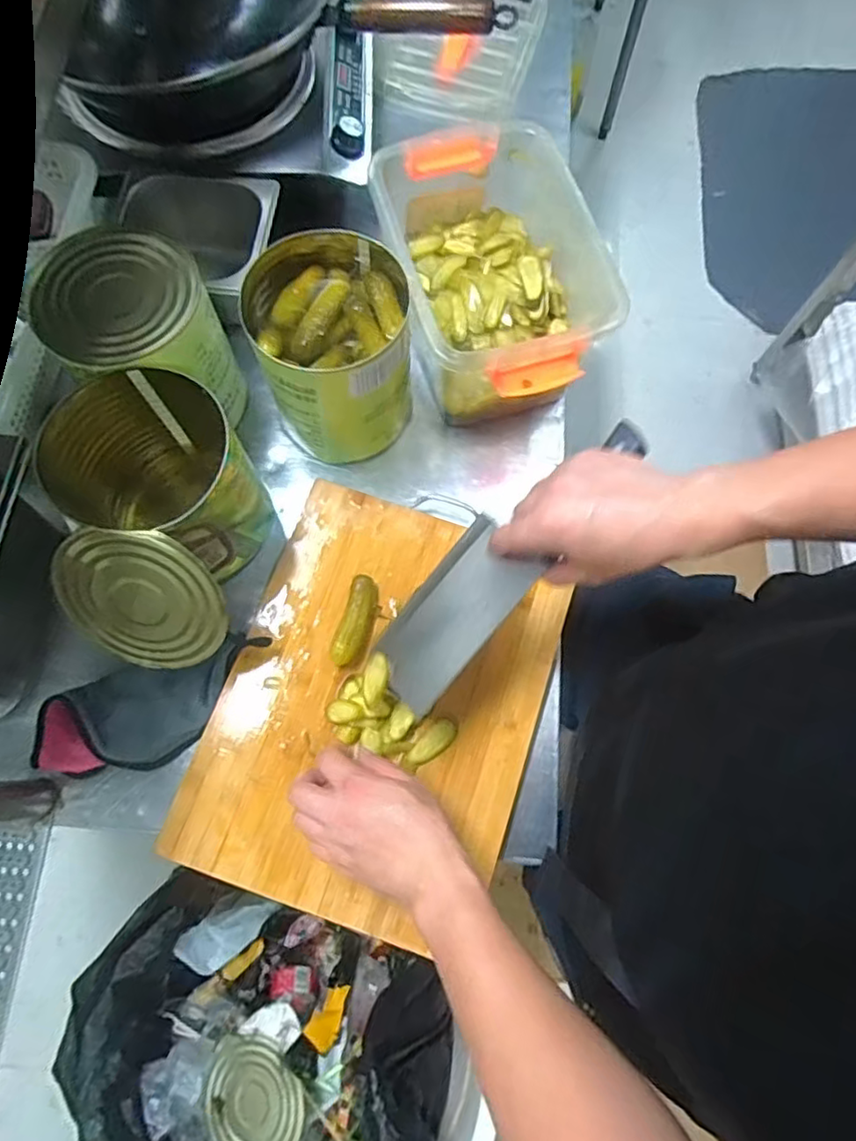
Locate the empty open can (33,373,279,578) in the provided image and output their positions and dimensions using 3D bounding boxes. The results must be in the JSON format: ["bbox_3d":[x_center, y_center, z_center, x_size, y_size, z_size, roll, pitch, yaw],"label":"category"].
[{"bbox_3d":[-0.242,-0.074,0.590,0.150,0.168,0.147,0,73,-1],"label":"empty open can"}]

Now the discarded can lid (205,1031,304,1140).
[{"bbox_3d":[-0.216,0.665,0.787,0.132,0.010,0.133,-7,65,16],"label":"discarded can lid"}]

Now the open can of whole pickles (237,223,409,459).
[{"bbox_3d":[-0.094,-0.212,0.646,0.145,0.181,0.144,0,73,-1],"label":"open can of whole pickles"}]

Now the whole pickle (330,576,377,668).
[{"bbox_3d":[-0.071,0.050,0.627,0.030,0.025,0.088,16,79,7],"label":"whole pickle"}]

